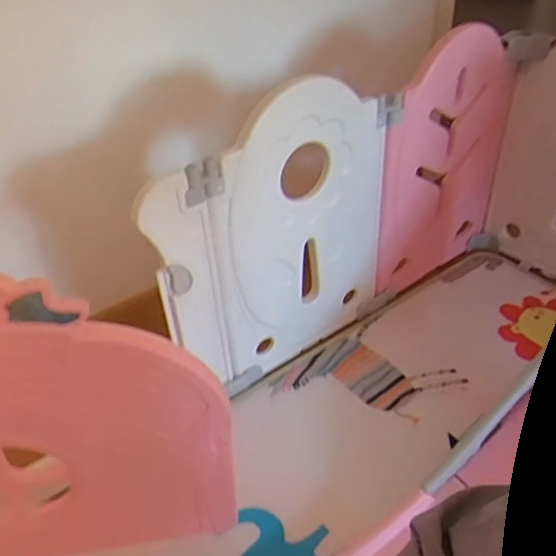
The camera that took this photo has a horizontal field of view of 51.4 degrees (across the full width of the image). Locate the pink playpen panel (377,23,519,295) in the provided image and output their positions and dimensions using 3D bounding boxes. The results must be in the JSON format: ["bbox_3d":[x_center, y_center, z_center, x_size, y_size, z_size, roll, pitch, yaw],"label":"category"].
[{"bbox_3d":[0.400,-0.277,1.394,0.397,0.599,0.034,-26,45,-26],"label":"pink playpen panel"}]

